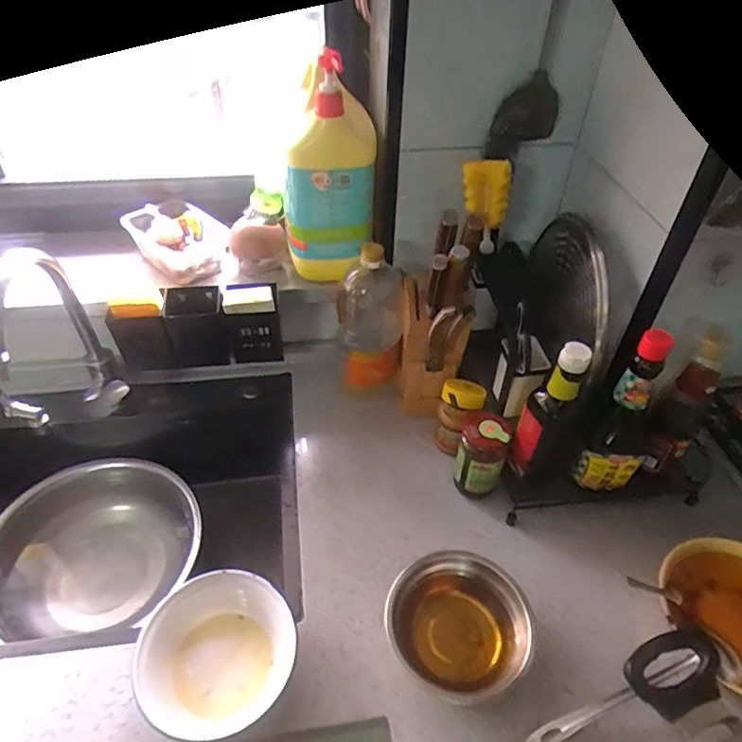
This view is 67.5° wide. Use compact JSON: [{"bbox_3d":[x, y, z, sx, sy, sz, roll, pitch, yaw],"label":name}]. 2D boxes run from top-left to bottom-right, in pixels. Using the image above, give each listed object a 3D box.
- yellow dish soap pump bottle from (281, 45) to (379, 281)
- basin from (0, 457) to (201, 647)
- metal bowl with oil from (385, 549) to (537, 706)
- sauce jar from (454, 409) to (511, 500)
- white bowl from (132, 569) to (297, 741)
[{"bbox_3d":[-0.059,-0.272,0.788,0.137,0.293,0.120,-4,44,-6],"label":"yellow dish soap pump bottle"},{"bbox_3d":[-0.440,0.289,0.906,0.321,0.118,0.260,-9,45,-10],"label":"basin"},{"bbox_3d":[0.106,0.299,0.657,0.151,0.068,0.157,1,44,-1],"label":"metal bowl with oil"},{"bbox_3d":[0.157,0.123,0.793,0.066,0.123,0.072,1,44,-1],"label":"sauce jar"},{"bbox_3d":[-0.173,0.315,0.630,0.161,0.061,0.153,1,44,-1],"label":"white bowl"}]

